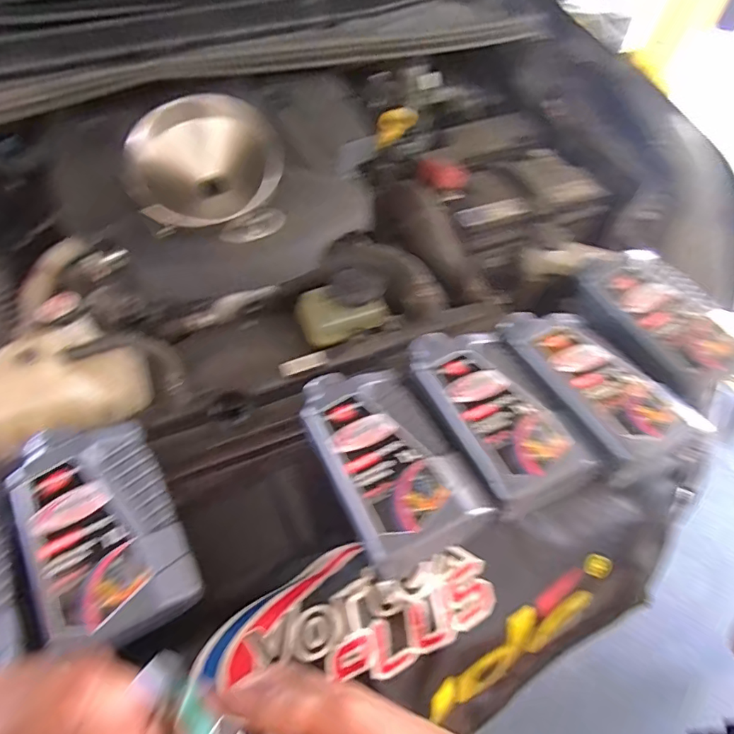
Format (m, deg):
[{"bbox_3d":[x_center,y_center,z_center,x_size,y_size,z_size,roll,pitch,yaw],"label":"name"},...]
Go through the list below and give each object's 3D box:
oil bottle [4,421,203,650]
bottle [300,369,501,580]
[{"bbox_3d":[-0.253,0.151,0.464,0.127,0.056,0.225,-28,61,-19],"label":"oil bottle"},{"bbox_3d":[0.017,0.090,0.503,0.123,0.070,0.214,-24,59,-16],"label":"bottle"}]

